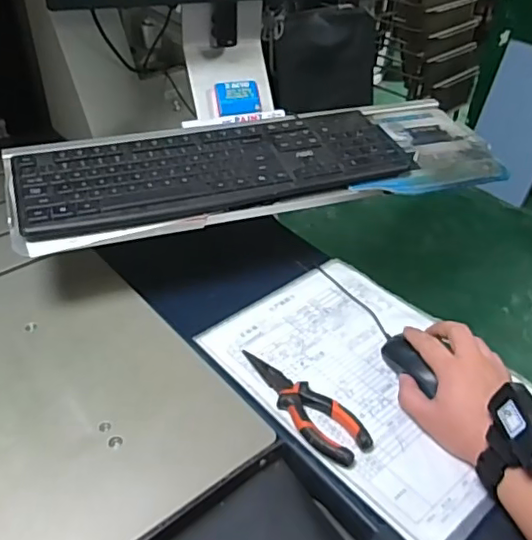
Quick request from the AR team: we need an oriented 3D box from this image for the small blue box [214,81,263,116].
[{"bbox_3d":[-0.038,-0.232,0.770,0.057,0.043,0.006,-10,7,-10],"label":"small blue box"}]

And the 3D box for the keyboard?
[{"bbox_3d":[-0.046,-0.123,0.665,0.452,0.029,0.146,-12,41,-17],"label":"keyboard"}]

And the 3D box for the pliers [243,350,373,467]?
[{"bbox_3d":[0.031,0.122,0.536,0.048,0.012,0.150,-26,46,-32],"label":"pliers"}]

